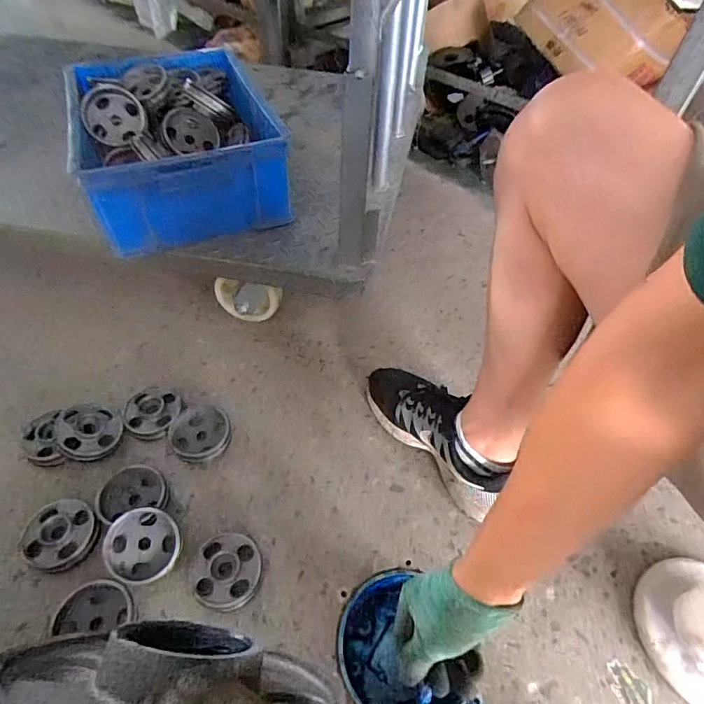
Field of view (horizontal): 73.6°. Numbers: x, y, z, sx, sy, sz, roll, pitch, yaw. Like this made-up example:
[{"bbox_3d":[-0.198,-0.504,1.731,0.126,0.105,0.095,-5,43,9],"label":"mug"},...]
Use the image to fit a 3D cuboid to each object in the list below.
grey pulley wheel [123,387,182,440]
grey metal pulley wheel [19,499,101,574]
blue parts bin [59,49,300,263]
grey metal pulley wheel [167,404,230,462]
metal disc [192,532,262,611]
[{"bbox_3d":[-0.306,0.093,0.727,0.079,0.030,0.083,-8,52,-9],"label":"grey pulley wheel"},{"bbox_3d":[-0.376,0.235,0.606,0.090,0.023,0.084,1,51,-2],"label":"grey metal pulley wheel"},{"bbox_3d":[-0.289,-0.351,0.790,0.290,0.155,0.369,-15,53,-15],"label":"blue parts bin"},{"bbox_3d":[-0.225,0.122,0.705,0.085,0.021,0.086,1,51,-2],"label":"grey metal pulley wheel"},{"bbox_3d":[-0.157,0.271,0.587,0.084,0.029,0.089,1,51,-2],"label":"metal disc"}]

